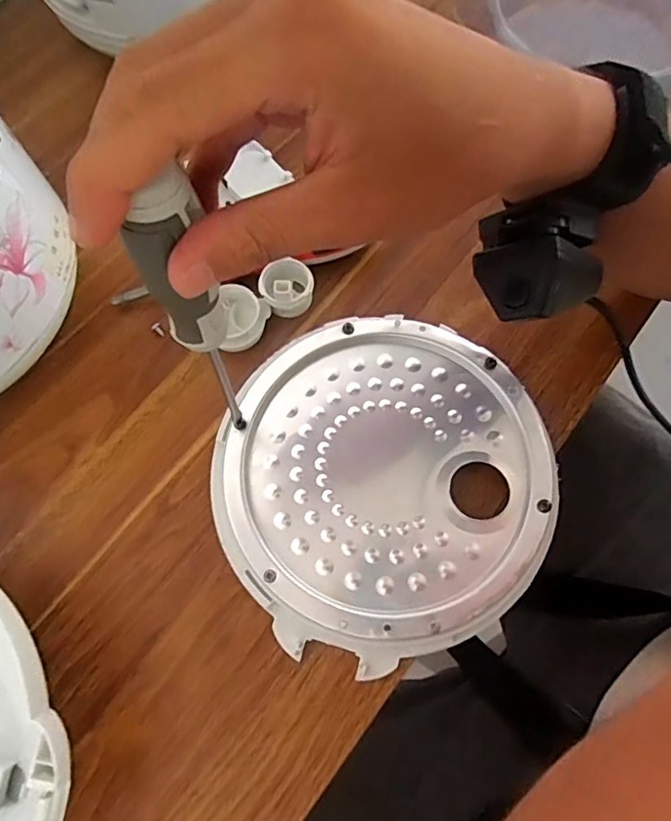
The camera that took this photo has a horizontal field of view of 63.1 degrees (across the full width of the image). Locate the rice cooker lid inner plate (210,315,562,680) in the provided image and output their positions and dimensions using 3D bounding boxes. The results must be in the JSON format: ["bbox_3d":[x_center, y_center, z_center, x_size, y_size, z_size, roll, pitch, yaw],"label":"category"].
[{"bbox_3d":[0.025,0.039,0.317,0.185,0.020,0.189,-1,70,2],"label":"rice cooker lid inner plate"}]

